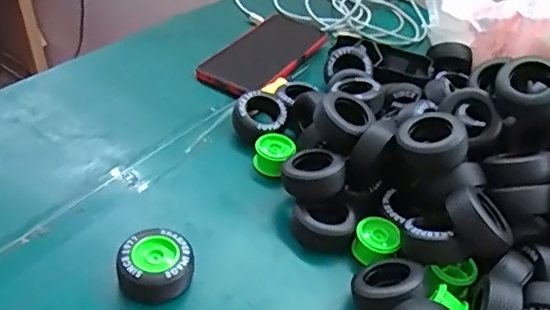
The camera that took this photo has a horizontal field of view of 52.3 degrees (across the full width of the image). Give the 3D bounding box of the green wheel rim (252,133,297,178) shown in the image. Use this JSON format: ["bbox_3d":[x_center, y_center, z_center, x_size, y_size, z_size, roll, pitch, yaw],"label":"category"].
[{"bbox_3d":[0.000,0.000,0.479,0.030,0.026,0.033,5,39,-4],"label":"green wheel rim"}]

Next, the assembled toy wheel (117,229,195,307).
[{"bbox_3d":[-0.080,0.075,0.374,0.047,0.026,0.047,5,39,-4],"label":"assembled toy wheel"}]

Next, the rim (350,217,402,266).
[{"bbox_3d":[0.075,0.065,0.414,0.032,0.024,0.028,8,43,3],"label":"rim"}]

